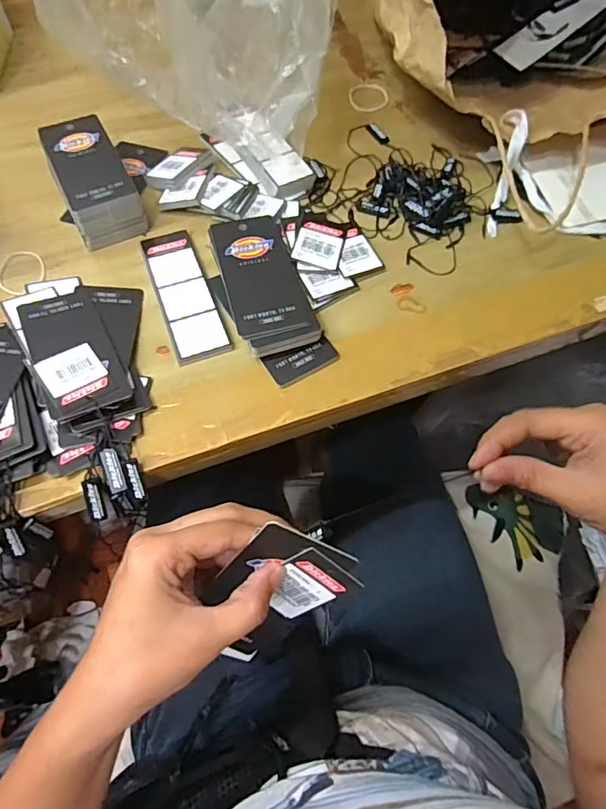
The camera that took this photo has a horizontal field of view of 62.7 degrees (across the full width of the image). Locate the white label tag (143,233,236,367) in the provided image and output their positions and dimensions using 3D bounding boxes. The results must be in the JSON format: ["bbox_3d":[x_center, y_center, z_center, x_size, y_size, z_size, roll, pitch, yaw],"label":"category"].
[{"bbox_3d":[-0.089,-0.084,0.371,0.038,0.004,0.121,-19,65,-10],"label":"white label tag"}]

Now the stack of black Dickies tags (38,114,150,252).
[{"bbox_3d":[-0.170,-0.182,0.404,0.051,0.035,0.117,-24,66,-12],"label":"stack of black Dickies tags"}]

